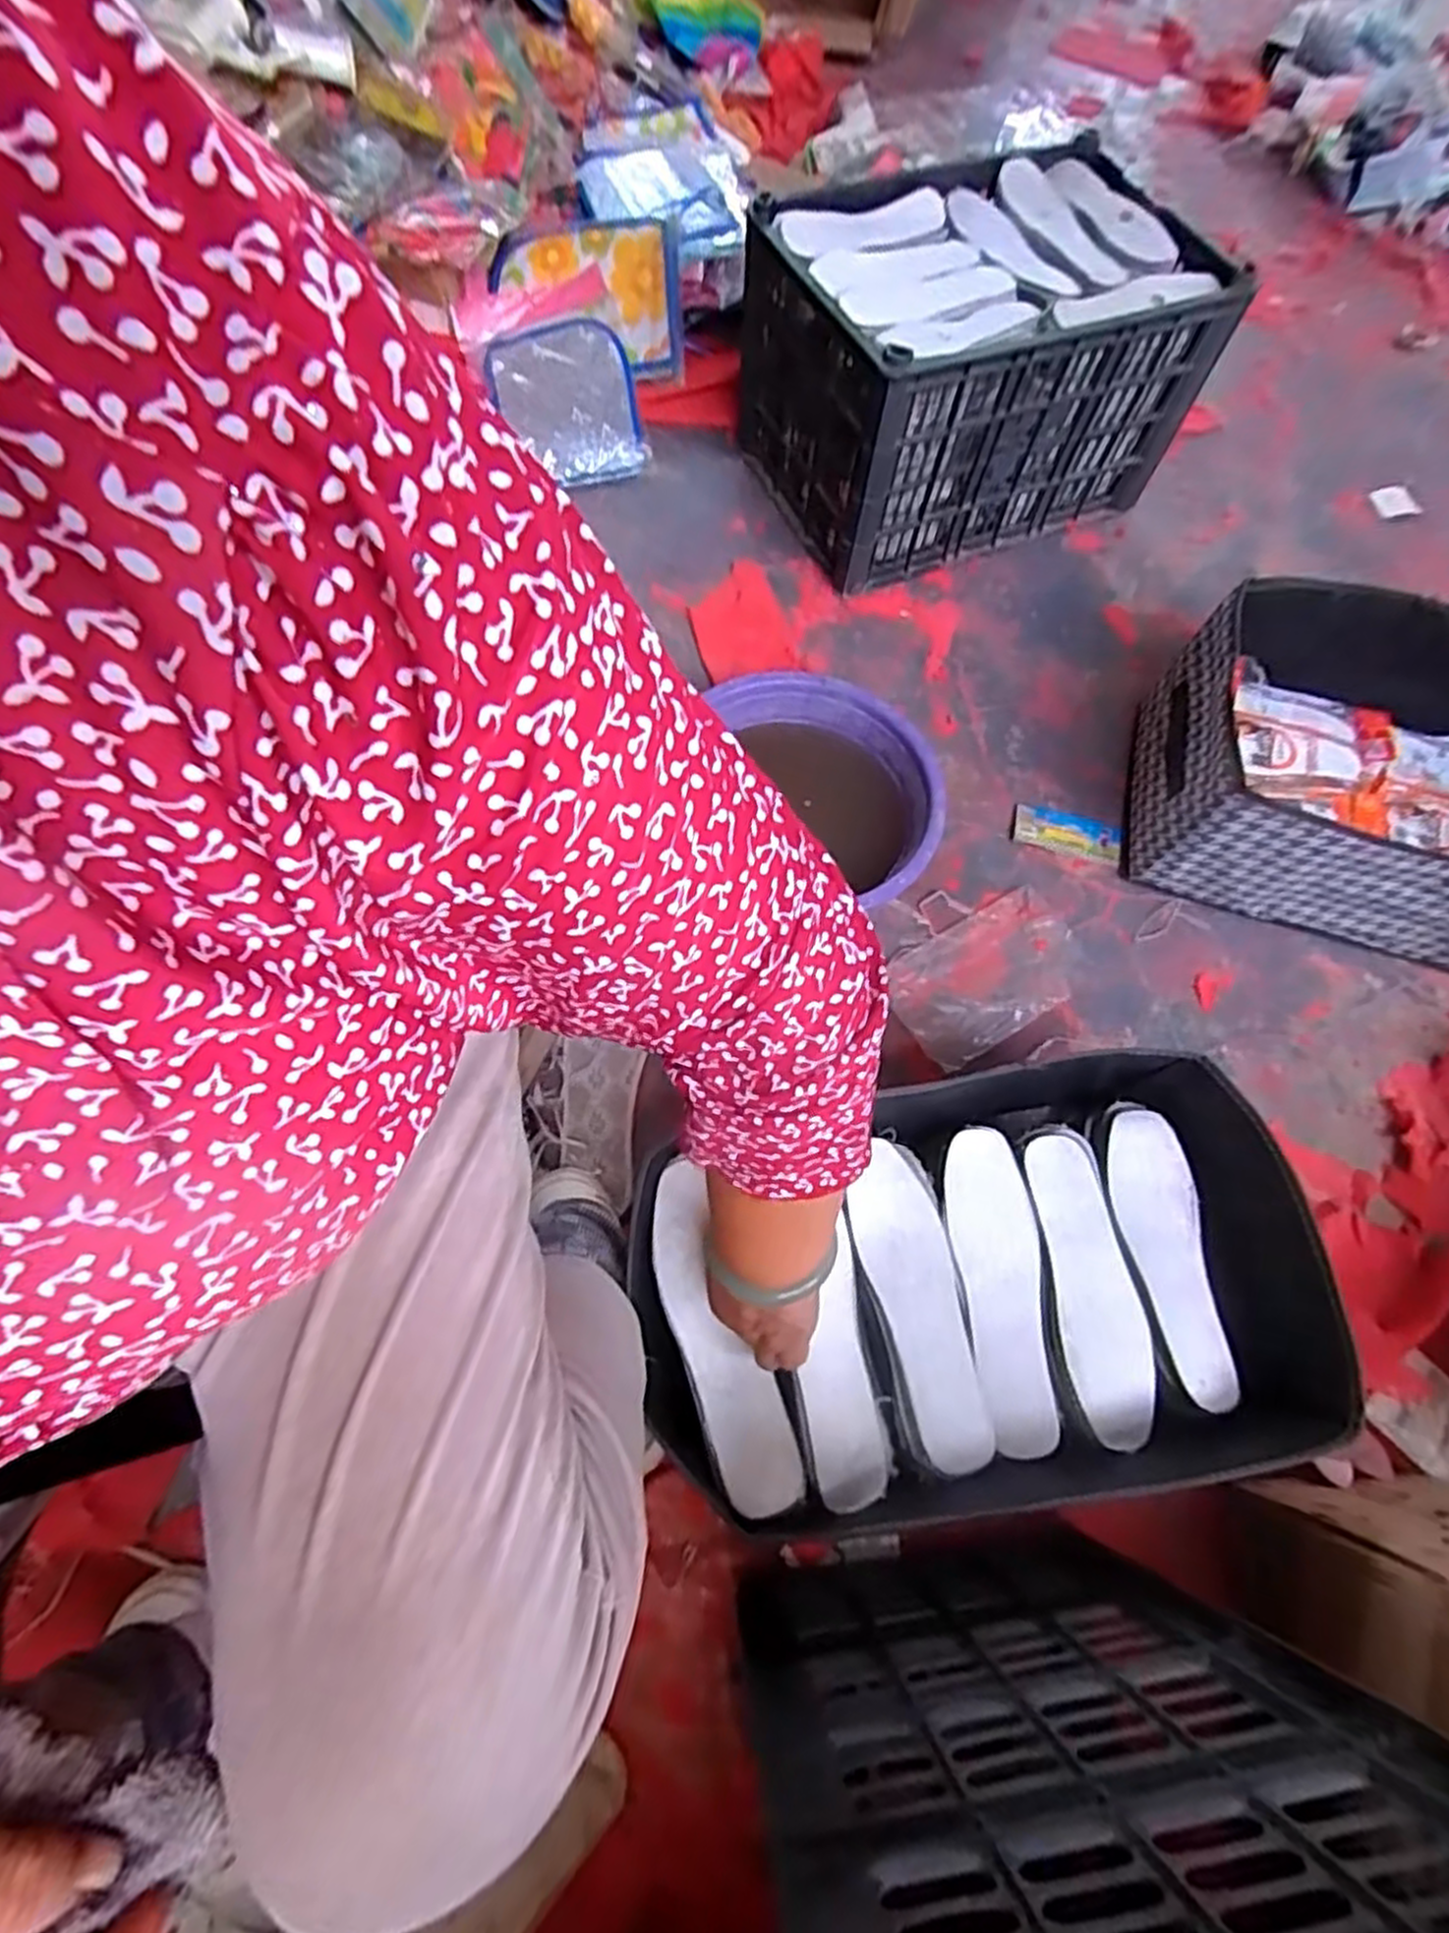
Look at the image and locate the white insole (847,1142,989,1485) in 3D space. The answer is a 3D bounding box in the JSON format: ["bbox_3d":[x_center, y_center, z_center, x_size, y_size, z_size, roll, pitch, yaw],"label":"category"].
[{"bbox_3d":[0.149,0.248,0.588,0.075,0.012,0.219,-9,68,-22],"label":"white insole"}]

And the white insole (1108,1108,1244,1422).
[{"bbox_3d":[0.347,0.222,0.614,0.067,0.017,0.212,2,67,1],"label":"white insole"}]

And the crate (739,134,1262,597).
[{"bbox_3d":[0.302,-0.789,1.028,0.490,0.280,0.404,-21,69,-8],"label":"crate"}]

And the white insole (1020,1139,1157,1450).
[{"bbox_3d":[0.285,0.242,0.601,0.065,0.012,0.215,-4,67,-2],"label":"white insole"}]

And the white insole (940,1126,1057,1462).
[{"bbox_3d":[0.213,0.243,0.604,0.067,0.011,0.226,-2,67,-1],"label":"white insole"}]

